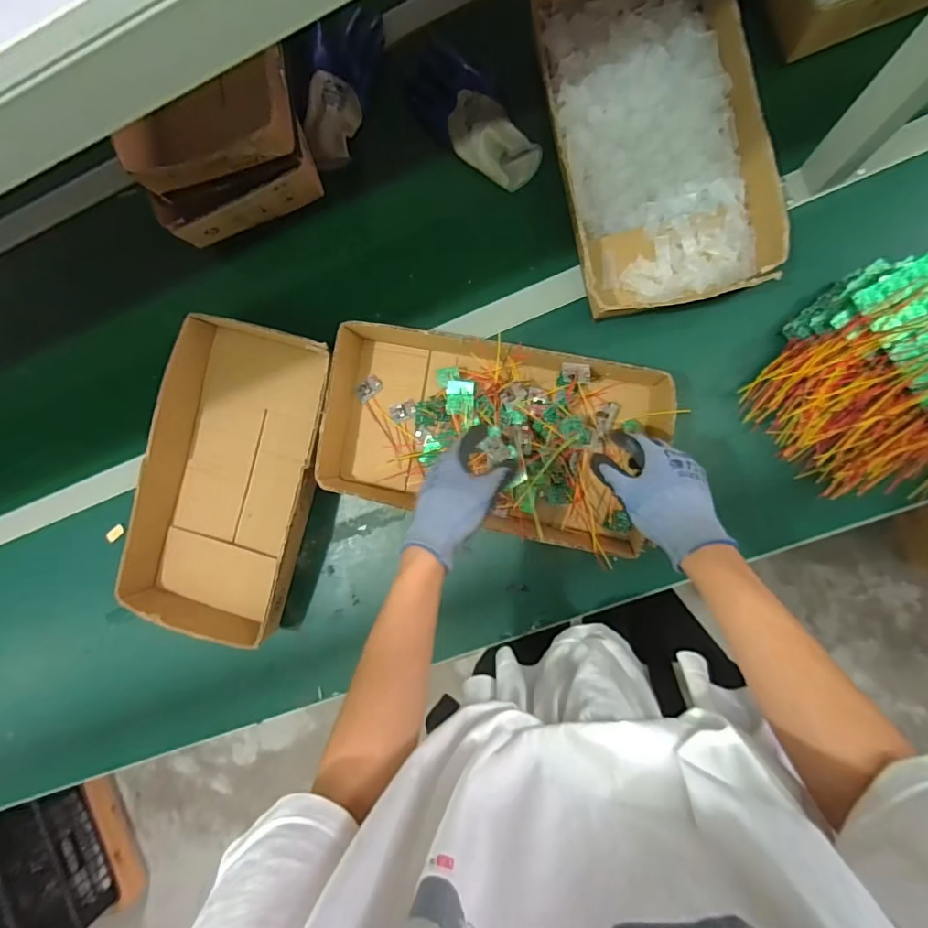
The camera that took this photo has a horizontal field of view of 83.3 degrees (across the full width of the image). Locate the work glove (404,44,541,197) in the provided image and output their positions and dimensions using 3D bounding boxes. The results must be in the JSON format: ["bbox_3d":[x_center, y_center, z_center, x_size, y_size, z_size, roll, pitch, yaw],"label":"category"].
[{"bbox_3d":[0.021,-0.462,0.709,0.197,0.041,0.092,42,95,8],"label":"work glove"}]

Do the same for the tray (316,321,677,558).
[{"bbox_3d":[0.021,-0.042,0.669,0.419,0.107,0.220,11,96,5],"label":"tray"}]

